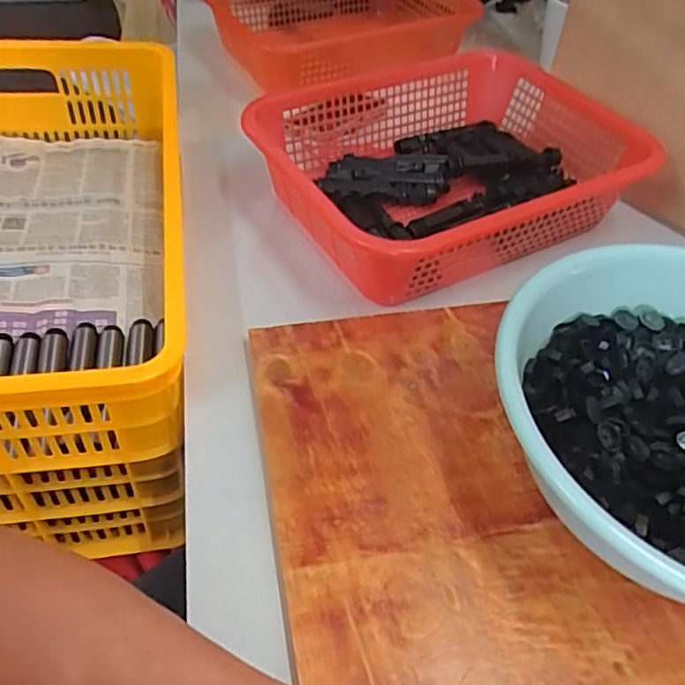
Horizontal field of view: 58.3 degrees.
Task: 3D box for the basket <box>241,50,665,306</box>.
[{"bbox_3d":[0.120,-0.204,0.684,0.375,0.085,0.295,-21,53,-20],"label":"basket"}]

